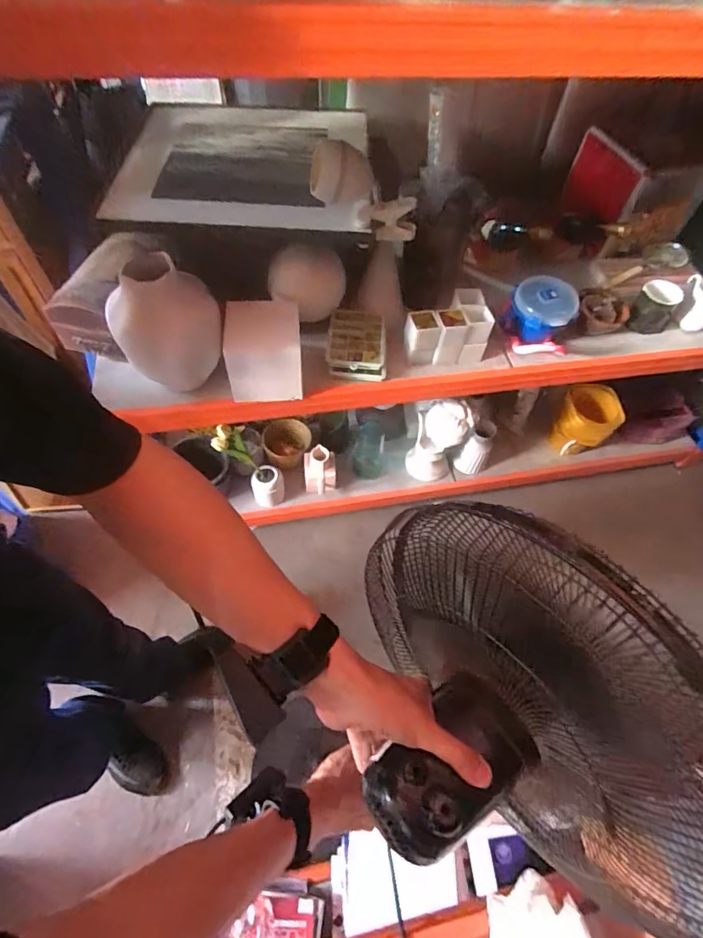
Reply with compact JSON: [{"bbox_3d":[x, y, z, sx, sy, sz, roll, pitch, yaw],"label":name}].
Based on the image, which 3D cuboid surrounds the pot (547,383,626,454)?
[{"bbox_3d":[0.762,-0.155,1.492,0.177,0.198,0.161,2,58,-3],"label":"pot"}]

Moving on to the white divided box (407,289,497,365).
[{"bbox_3d":[0.205,-0.321,1.039,0.184,0.122,0.124,-3,59,-6],"label":"white divided box"}]

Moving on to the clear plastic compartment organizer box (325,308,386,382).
[{"bbox_3d":[0.012,-0.286,1.034,0.127,0.052,0.182,5,58,-1],"label":"clear plastic compartment organizer box"}]

